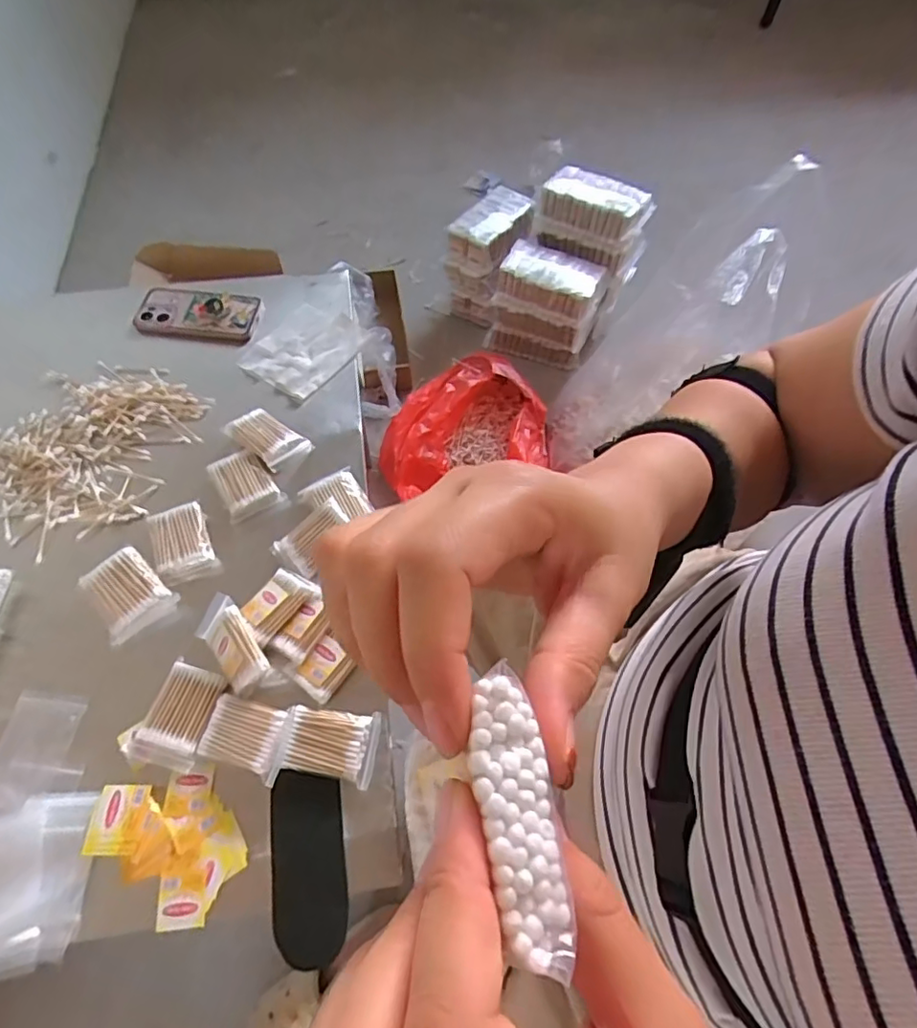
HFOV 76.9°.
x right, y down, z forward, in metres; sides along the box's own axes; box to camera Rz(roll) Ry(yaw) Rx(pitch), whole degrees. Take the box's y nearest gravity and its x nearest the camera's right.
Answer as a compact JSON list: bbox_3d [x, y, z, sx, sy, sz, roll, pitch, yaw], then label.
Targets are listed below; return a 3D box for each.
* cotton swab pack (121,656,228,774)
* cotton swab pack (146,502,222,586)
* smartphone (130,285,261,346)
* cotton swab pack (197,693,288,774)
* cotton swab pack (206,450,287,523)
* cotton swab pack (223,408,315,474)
[{"bbox_3d":[-0.264,0.187,0.540,0.064,0.014,0.088,13,62,7],"label":"cotton swab pack"},{"bbox_3d":[-0.301,0.032,0.630,0.058,0.021,0.084,-23,64,-12],"label":"cotton swab pack"},{"bbox_3d":[-0.361,-0.280,0.801,0.164,0.019,0.084,5,67,3],"label":"smartphone"},{"bbox_3d":[-0.198,0.201,0.532,0.072,0.013,0.055,13,62,7],"label":"cotton swab pack"},{"bbox_3d":[-0.246,-0.035,0.667,0.061,0.019,0.078,-27,65,-14],"label":"cotton swab pack"},{"bbox_3d":[-0.229,-0.091,0.698,0.094,0.020,0.057,33,66,17],"label":"cotton swab pack"}]

